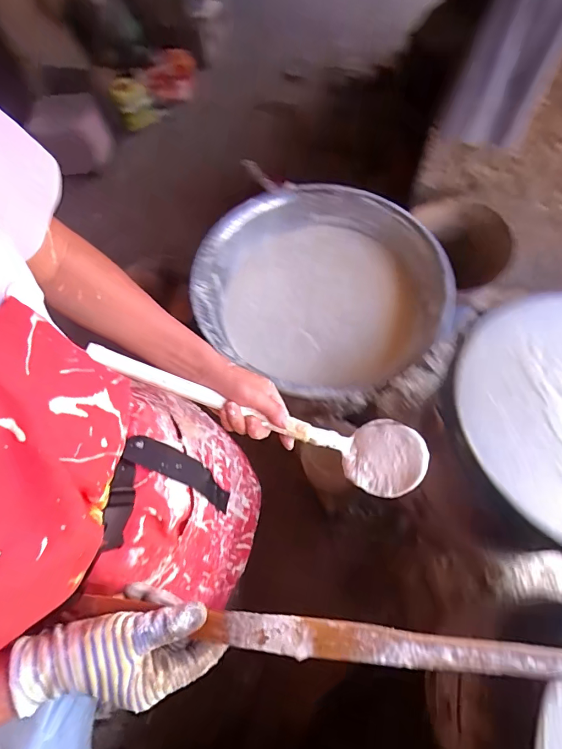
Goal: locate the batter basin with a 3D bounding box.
[{"bbox_3d":[0.093,-0.210,0.948,0.493,0.164,0.426,23,71,8],"label":"batter basin"}]

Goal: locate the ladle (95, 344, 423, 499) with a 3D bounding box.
[{"bbox_3d":[-0.018,0.045,0.494,0.397,0.053,0.085,21,69,-10],"label":"ladle"}]

